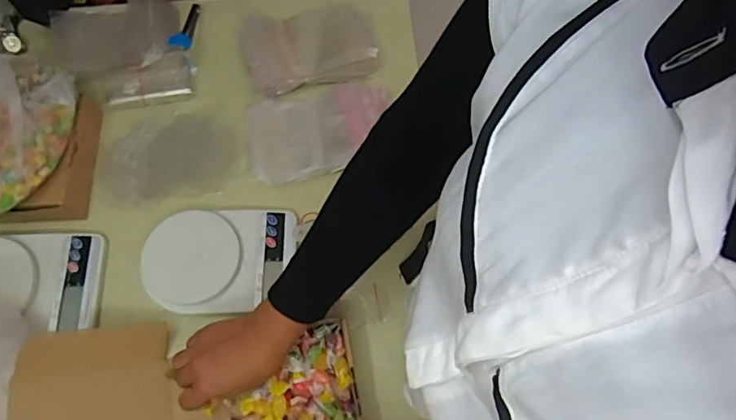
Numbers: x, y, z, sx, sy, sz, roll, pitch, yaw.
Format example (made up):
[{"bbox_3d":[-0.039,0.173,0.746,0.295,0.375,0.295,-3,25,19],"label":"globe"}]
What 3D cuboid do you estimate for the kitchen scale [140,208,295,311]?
[{"bbox_3d":[-0.175,0.056,0.645,0.171,0.026,0.122,-6,69,-2],"label":"kitchen scale"}]

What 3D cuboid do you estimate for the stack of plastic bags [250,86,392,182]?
[{"bbox_3d":[-0.063,-0.108,0.718,0.190,0.011,0.120,-14,69,-5],"label":"stack of plastic bags"}]

